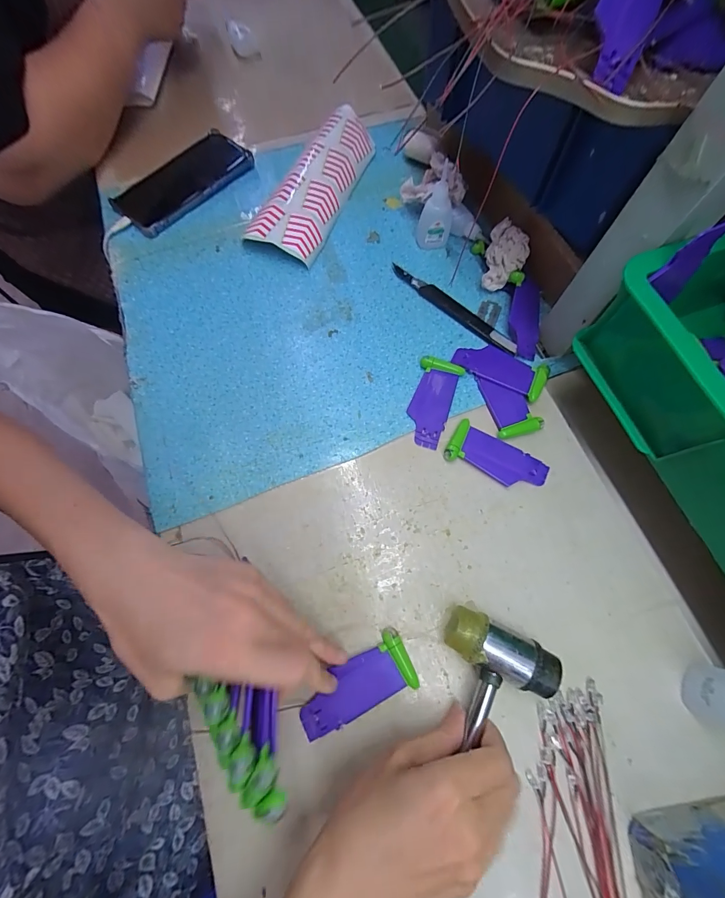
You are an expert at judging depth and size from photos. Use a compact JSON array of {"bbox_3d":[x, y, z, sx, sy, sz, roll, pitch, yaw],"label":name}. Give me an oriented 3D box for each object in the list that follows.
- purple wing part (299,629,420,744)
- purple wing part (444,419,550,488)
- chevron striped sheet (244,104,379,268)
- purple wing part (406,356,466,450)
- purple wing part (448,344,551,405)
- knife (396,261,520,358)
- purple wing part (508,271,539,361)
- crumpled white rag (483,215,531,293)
[{"bbox_3d":[-0.003,0.180,0.274,0.090,0.008,0.040,-33,73,-9],"label":"purple wing part"},{"bbox_3d":[0.122,0.010,0.334,0.089,0.011,0.040,30,74,10],"label":"purple wing part"},{"bbox_3d":[-0.057,-0.319,0.442,0.083,0.038,0.216,23,73,8],"label":"chevron striped sheet"},{"bbox_3d":[0.066,-0.047,0.354,0.040,0.010,0.088,20,72,7],"label":"purple wing part"},{"bbox_3d":[0.136,-0.080,0.365,0.090,0.006,0.037,29,74,9],"label":"purple wing part"},{"bbox_3d":[0.095,-0.152,0.392,0.162,0.008,0.016,43,76,13],"label":"knife"},{"bbox_3d":[0.168,-0.137,0.380,0.032,0.009,0.090,0,84,2],"label":"purple wing part"},{"bbox_3d":[0.150,-0.200,0.394,0.042,0.046,0.054,23,73,8],"label":"crumpled white rag"}]

